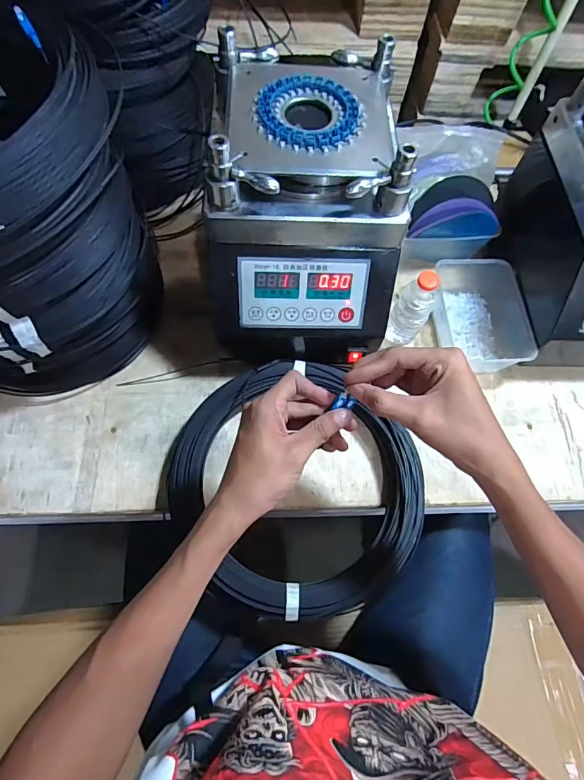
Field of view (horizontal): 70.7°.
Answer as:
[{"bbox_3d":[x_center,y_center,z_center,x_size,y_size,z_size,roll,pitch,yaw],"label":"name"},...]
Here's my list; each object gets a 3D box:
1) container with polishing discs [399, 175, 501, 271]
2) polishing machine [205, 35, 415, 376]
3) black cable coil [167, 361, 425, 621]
[{"bbox_3d":[0.247,-0.266,0.661,0.147,0.125,0.077,0,68,-3],"label":"container with polishing discs"},{"bbox_3d":[0.012,-0.215,0.520,0.208,0.238,0.279,-2,68,-3],"label":"polishing machine"},{"bbox_3d":[0.006,0.118,0.525,0.311,0.054,0.292,1,68,-2],"label":"black cable coil"}]

